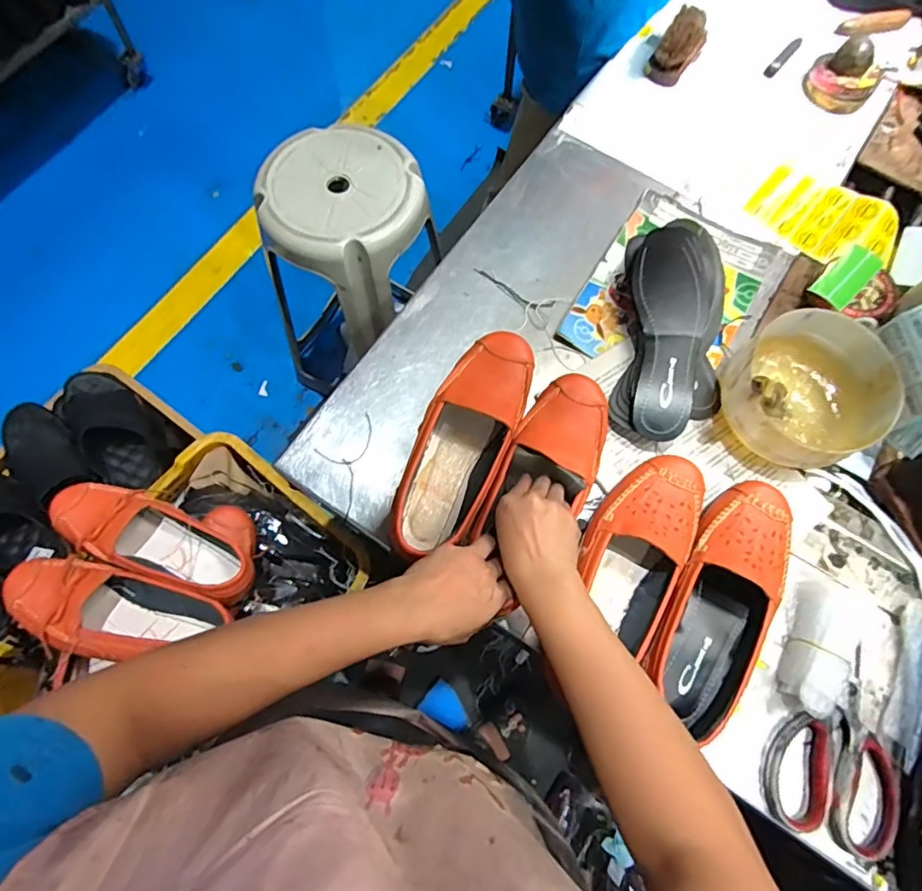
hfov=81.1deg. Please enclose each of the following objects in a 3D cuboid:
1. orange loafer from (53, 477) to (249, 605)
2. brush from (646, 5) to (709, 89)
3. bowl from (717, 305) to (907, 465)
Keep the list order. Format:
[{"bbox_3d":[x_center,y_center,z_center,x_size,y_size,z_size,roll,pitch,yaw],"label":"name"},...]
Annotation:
[{"bbox_3d":[-0.357,0.118,0.653,0.236,0.088,0.082,22,72,5],"label":"orange loafer"},{"bbox_3d":[0.297,-0.544,0.731,0.056,0.038,0.105,32,74,8],"label":"brush"},{"bbox_3d":[0.343,-0.051,0.554,0.167,0.076,0.149,-31,76,-11],"label":"bowl"}]

